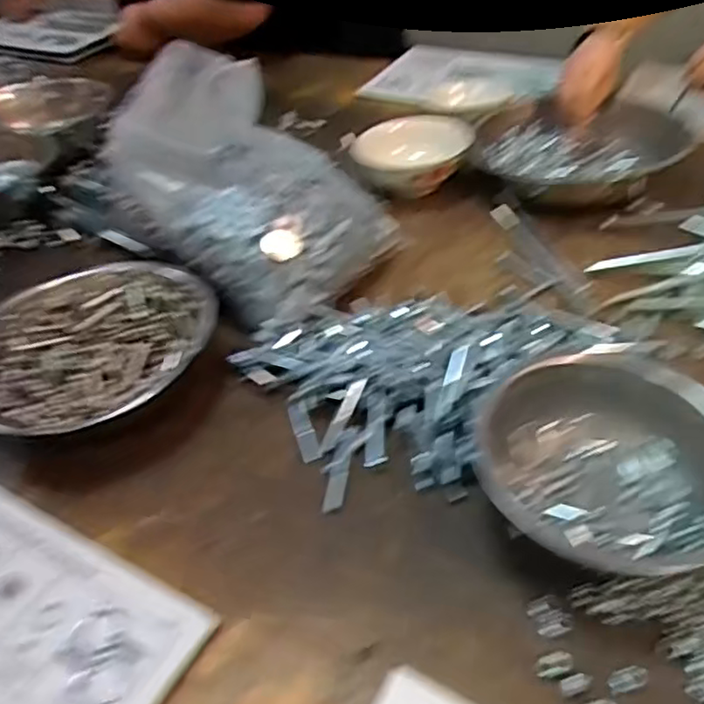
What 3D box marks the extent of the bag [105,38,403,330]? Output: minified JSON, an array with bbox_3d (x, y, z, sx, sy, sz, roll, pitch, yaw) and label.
[{"bbox_3d":[-0.126,-0.172,0.682,0.290,0.187,0.214,18,47,25],"label":"bag"}]

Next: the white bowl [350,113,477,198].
[{"bbox_3d":[0.081,-0.249,0.848,0.148,0.072,0.148,-4,41,3],"label":"white bowl"}]

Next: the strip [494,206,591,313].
[{"bbox_3d":[0.207,-0.109,0.715,0.032,0.011,0.211,-12,41,-6],"label":"strip"}]

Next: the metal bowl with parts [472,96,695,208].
[{"bbox_3d":[0.279,-0.252,0.818,0.231,0.057,0.183,24,50,31],"label":"metal bowl with parts"}]

